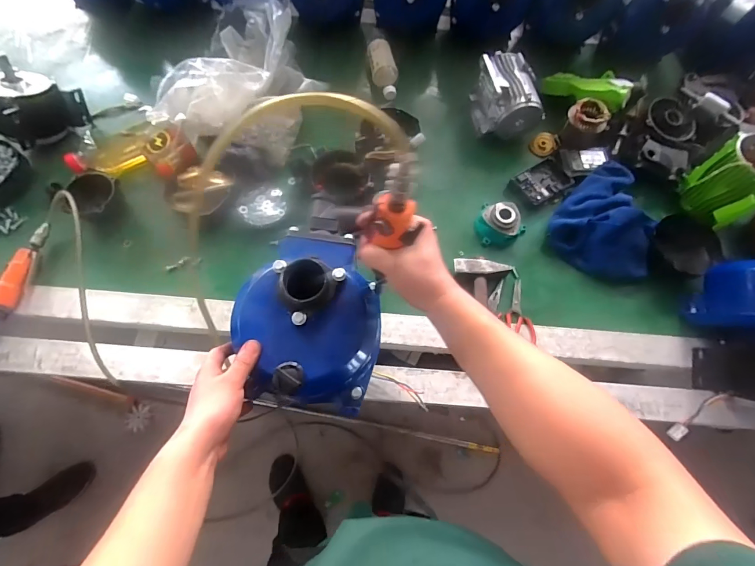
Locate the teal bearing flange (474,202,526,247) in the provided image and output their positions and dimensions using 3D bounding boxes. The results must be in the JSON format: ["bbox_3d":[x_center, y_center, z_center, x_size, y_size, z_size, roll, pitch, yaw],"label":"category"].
[{"bbox_3d":[0.267,-0.132,0.819,0.108,0.043,0.108,34,71,11],"label":"teal bearing flange"}]

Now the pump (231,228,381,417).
[{"bbox_3d":[-0.093,0.049,0.518,0.185,0.130,0.230,9,68,1],"label":"pump"}]

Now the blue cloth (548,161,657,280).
[{"bbox_3d":[0.519,-0.142,0.800,0.270,0.072,0.211,-42,76,-17],"label":"blue cloth"}]

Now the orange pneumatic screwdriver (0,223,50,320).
[{"bbox_3d":[-0.706,0.019,0.722,0.042,0.038,0.289,10,68,2],"label":"orange pneumatic screwdriver"}]

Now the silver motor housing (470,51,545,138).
[{"bbox_3d":[0.322,-0.449,0.920,0.143,0.137,0.162,-10,69,-6],"label":"silver motor housing"}]

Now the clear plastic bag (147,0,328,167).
[{"bbox_3d":[-0.294,-0.475,0.877,0.306,0.119,0.394,19,69,5],"label":"clear plastic bag"}]

